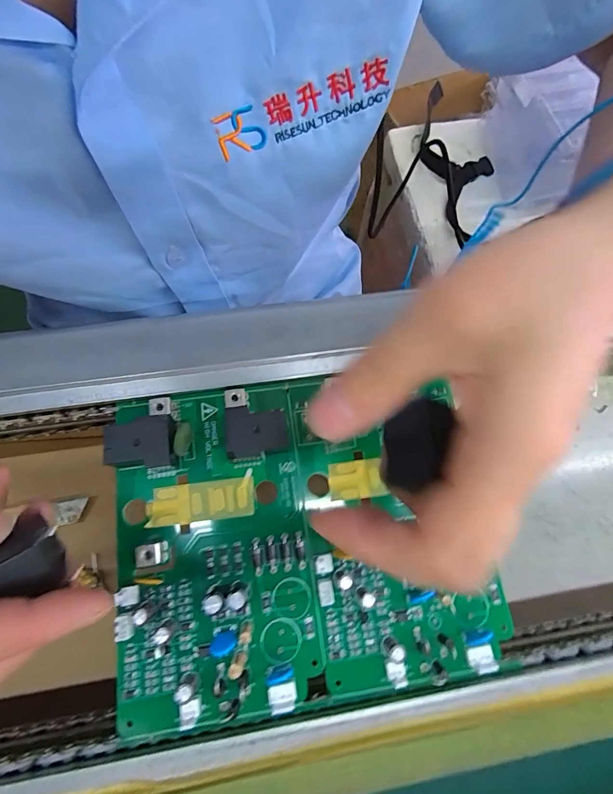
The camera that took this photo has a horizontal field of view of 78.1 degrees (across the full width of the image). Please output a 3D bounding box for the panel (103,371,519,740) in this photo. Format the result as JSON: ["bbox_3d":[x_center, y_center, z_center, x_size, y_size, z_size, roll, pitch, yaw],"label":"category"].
[{"bbox_3d":[-0.002,0.065,0.191,0.186,0.024,0.155,-8,74,-5],"label":"panel"}]

